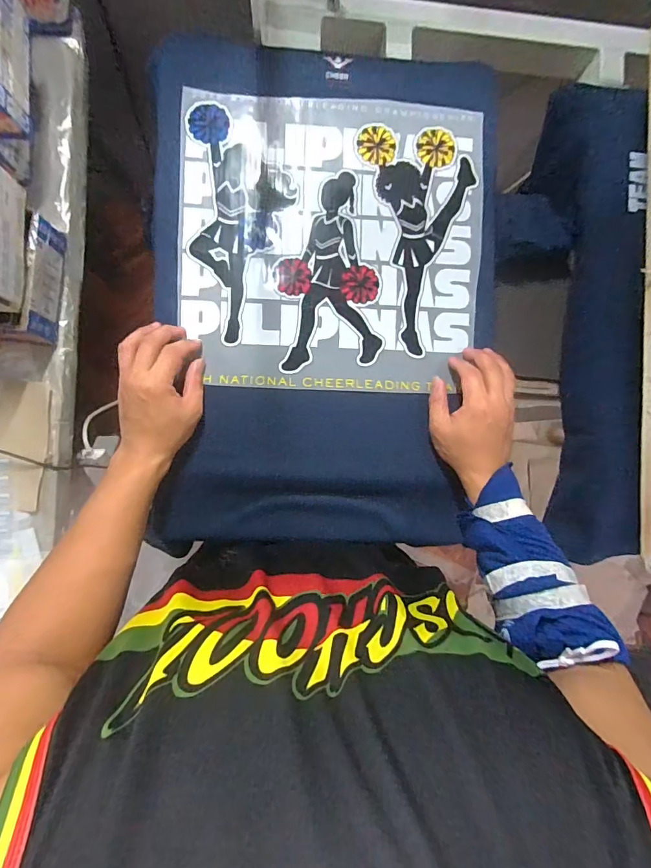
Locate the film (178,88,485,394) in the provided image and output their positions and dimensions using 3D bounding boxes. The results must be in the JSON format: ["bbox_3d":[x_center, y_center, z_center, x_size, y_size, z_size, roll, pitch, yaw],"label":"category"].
[{"bbox_3d":[0.009,-0.230,0.512,0.359,0.007,0.350,2,89,-5],"label":"film"}]

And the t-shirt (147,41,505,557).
[{"bbox_3d":[0.008,-0.170,0.516,0.413,0.022,0.594,-2,89,-5],"label":"t-shirt"}]

